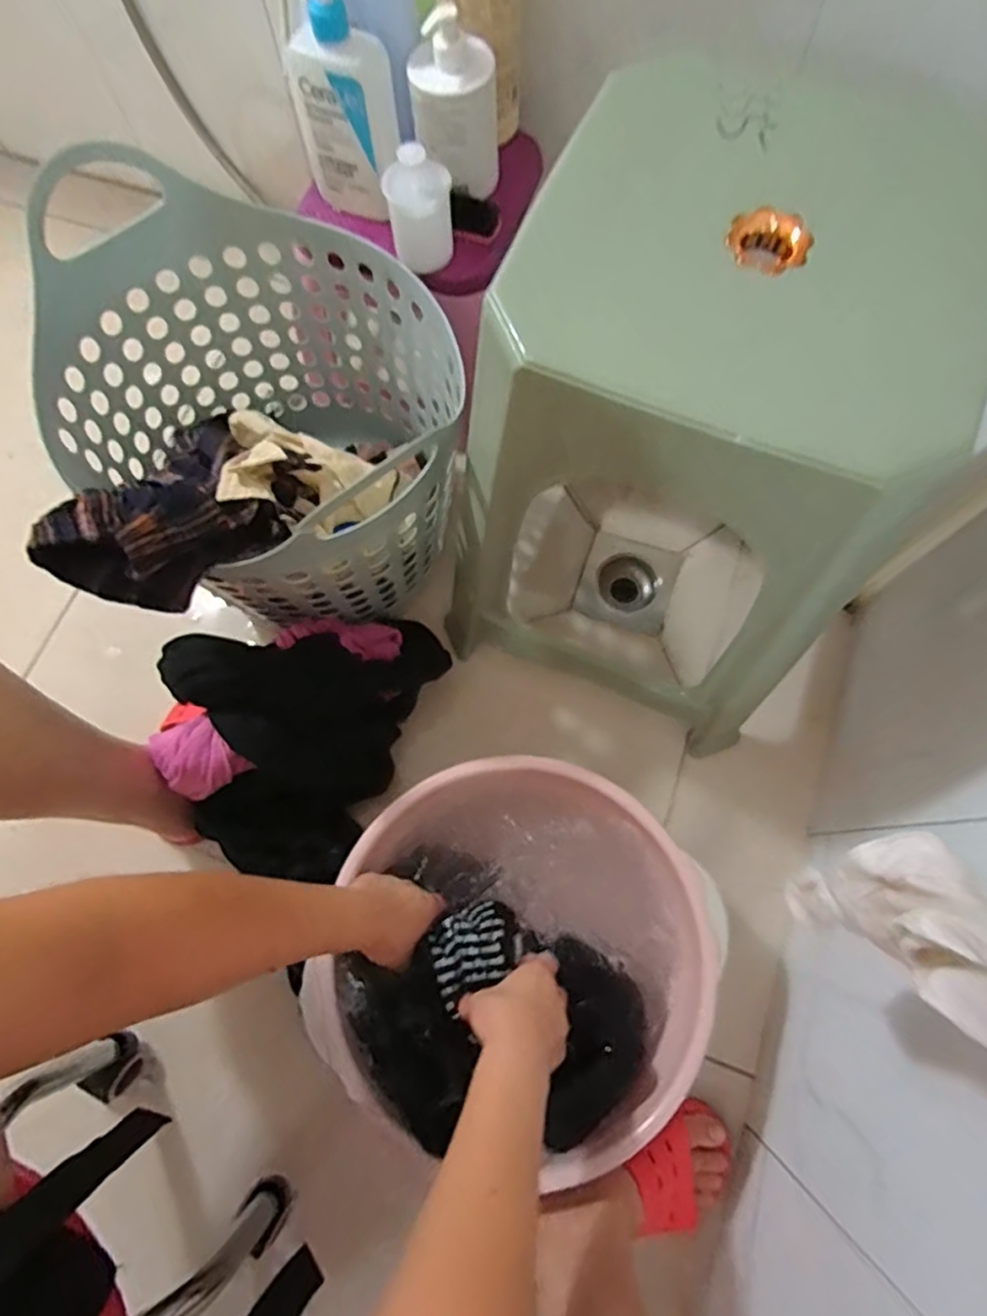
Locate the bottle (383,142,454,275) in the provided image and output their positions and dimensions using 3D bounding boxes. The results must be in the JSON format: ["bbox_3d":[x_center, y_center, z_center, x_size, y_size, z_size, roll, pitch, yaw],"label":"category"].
[{"bbox_3d":[-0.073,-0.441,0.640,0.061,0.097,0.049,-15,72,-4],"label":"bottle"}]

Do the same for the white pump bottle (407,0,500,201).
[{"bbox_3d":[-0.038,-0.537,0.643,0.086,0.141,0.072,-1,72,1],"label":"white pump bottle"}]

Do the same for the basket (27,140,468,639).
[{"bbox_3d":[-0.216,-0.235,0.698,0.413,0.320,0.346,35,76,11],"label":"basket"}]

